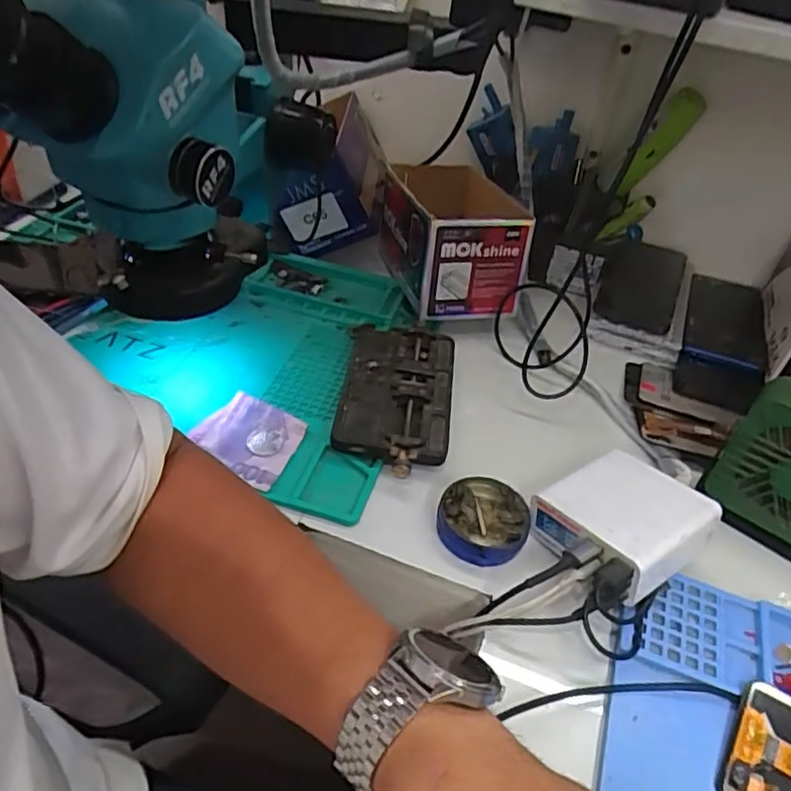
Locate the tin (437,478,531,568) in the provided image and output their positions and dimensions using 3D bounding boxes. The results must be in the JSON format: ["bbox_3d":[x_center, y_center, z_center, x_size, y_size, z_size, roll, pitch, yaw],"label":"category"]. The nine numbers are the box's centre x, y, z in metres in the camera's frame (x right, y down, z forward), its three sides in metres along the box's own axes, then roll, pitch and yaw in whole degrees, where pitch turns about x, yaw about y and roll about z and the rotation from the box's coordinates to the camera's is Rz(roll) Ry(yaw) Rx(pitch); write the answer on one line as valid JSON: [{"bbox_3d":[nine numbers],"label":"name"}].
[{"bbox_3d":[0.060,0.085,0.434,0.059,0.016,0.057,2,43,-2],"label":"tin"}]

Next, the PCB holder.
[{"bbox_3d":[0.001,-0.006,0.511,0.086,0.023,0.168,5,43,1],"label":"PCB holder"}]

